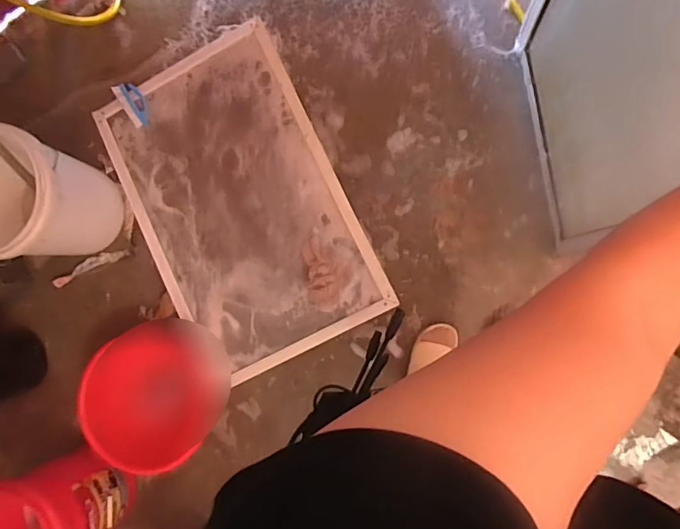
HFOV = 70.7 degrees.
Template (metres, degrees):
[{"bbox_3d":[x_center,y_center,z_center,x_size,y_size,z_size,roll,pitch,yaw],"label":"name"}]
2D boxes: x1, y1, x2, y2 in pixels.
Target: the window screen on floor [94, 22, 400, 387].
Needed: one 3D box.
[{"bbox_3d":[-0.257,-0.152,1.261,0.527,0.029,0.817,-26,87,5],"label":"window screen on floor"}]

